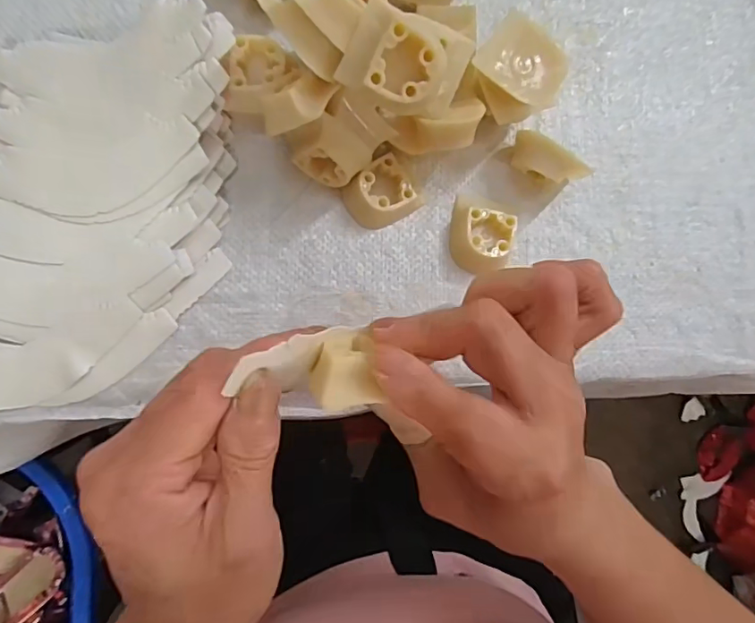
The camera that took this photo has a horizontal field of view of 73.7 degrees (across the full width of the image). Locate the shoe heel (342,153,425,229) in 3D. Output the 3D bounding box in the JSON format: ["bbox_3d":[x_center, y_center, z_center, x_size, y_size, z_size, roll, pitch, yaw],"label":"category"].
[{"bbox_3d":[0.003,-0.068,0.293,0.038,0.019,0.034,-38,91,-9],"label":"shoe heel"}]

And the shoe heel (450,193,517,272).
[{"bbox_3d":[0.064,-0.046,0.299,0.036,0.020,0.047,4,84,-7],"label":"shoe heel"}]

